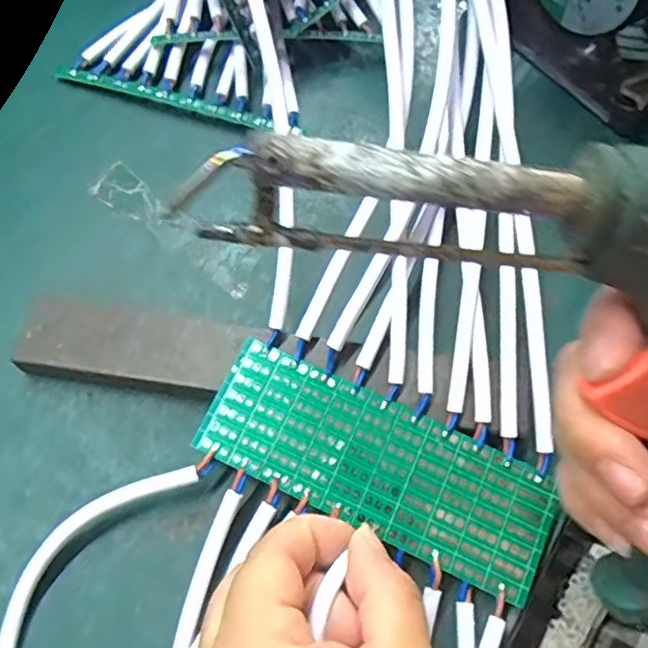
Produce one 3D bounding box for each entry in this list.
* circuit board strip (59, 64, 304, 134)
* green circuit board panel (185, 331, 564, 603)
[{"bbox_3d":[-0.073,-0.111,0.312,0.128,0.009,0.010,18,67,2],"label":"circuit board strip"},{"bbox_3d":[0.020,0.053,0.234,0.131,0.005,0.046,25,68,6],"label":"green circuit board panel"}]

